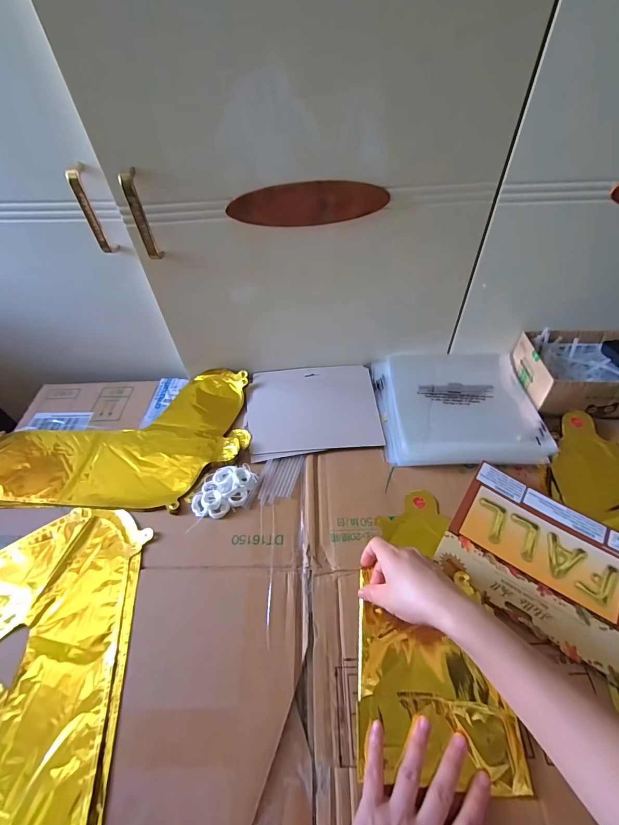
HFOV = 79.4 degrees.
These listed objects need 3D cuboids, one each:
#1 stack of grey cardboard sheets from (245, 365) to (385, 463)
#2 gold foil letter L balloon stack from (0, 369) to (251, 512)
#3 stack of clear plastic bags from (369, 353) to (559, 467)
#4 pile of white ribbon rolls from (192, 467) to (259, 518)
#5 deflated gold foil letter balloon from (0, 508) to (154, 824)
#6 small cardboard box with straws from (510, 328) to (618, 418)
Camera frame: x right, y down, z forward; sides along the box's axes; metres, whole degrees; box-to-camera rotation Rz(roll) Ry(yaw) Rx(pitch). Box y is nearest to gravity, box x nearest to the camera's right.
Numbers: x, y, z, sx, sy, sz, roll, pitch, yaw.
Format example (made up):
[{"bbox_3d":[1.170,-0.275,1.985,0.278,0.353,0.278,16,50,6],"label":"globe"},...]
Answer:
[{"bbox_3d":[0.005,-0.007,0.591,0.200,0.015,0.172,-6,49,-2],"label":"stack of grey cardboard sheets"},{"bbox_3d":[-0.302,0.032,0.568,0.402,0.014,0.238,-4,49,0],"label":"gold foil letter L balloon stack"},{"bbox_3d":[0.225,-0.017,0.580,0.234,0.030,0.217,-3,49,0],"label":"stack of clear plastic bags"},{"bbox_3d":[-0.114,0.105,0.493,0.058,0.015,0.079,25,55,22],"label":"pile of white ribbon rolls"},{"bbox_3d":[-0.325,0.285,0.368,0.288,0.035,0.359,-6,49,-2],"label":"deflated gold foil letter balloon"},{"bbox_3d":[0.426,-0.063,0.573,0.184,0.080,0.138,0,49,4],"label":"small cardboard box with straws"}]

